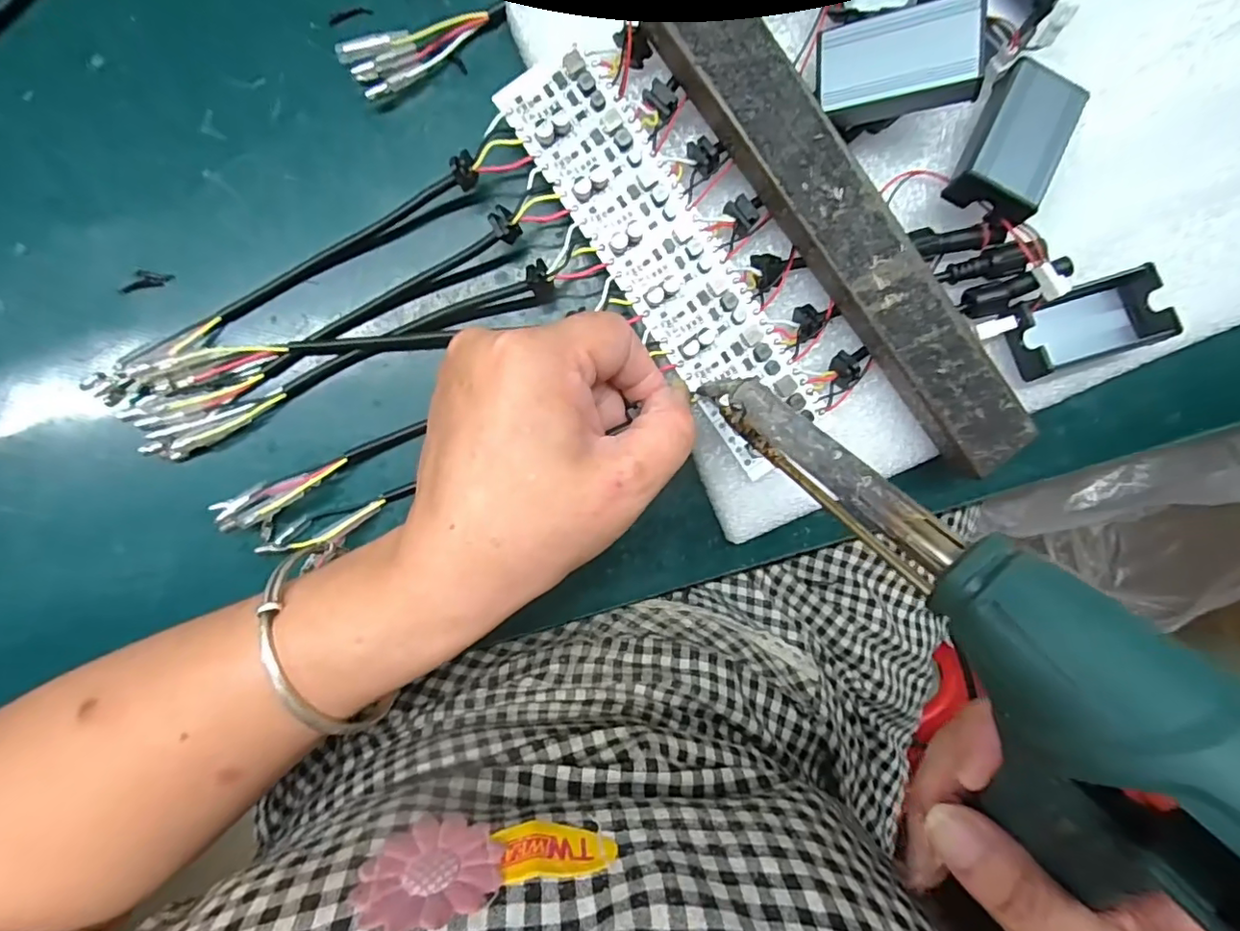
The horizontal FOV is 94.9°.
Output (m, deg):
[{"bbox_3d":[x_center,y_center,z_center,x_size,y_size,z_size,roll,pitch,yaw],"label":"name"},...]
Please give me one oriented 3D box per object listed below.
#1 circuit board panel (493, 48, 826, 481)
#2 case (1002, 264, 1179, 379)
[{"bbox_3d":[0.018,-0.076,0.218,0.040,0.009,0.166,-36,98,1],"label":"circuit board panel"},{"bbox_3d":[0.178,-0.054,0.219,0.054,0.018,0.029,-18,98,-1],"label":"case"}]

